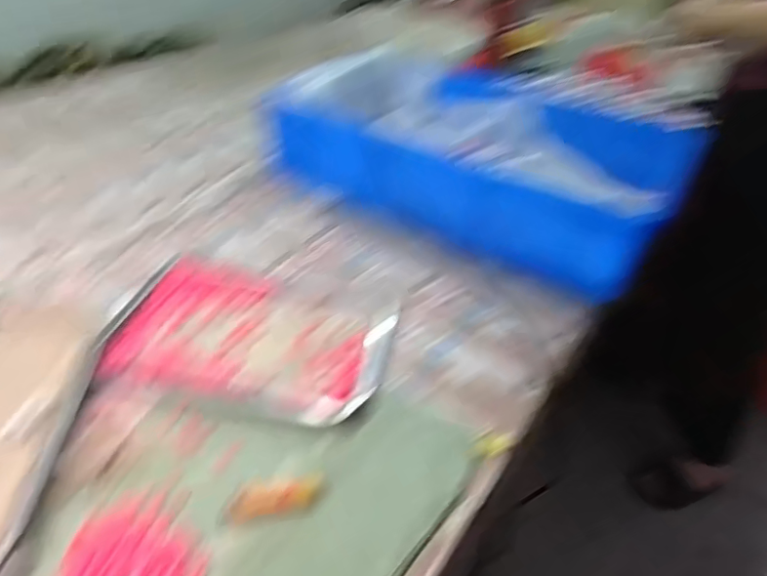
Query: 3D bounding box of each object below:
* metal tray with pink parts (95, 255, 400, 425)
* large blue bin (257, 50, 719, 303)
[{"bbox_3d":[-0.147,0.042,0.639,0.311,0.030,0.213,10,39,6],"label":"metal tray with pink parts"},{"bbox_3d":[0.162,-0.263,0.953,0.669,0.150,0.476,27,44,26],"label":"large blue bin"}]

